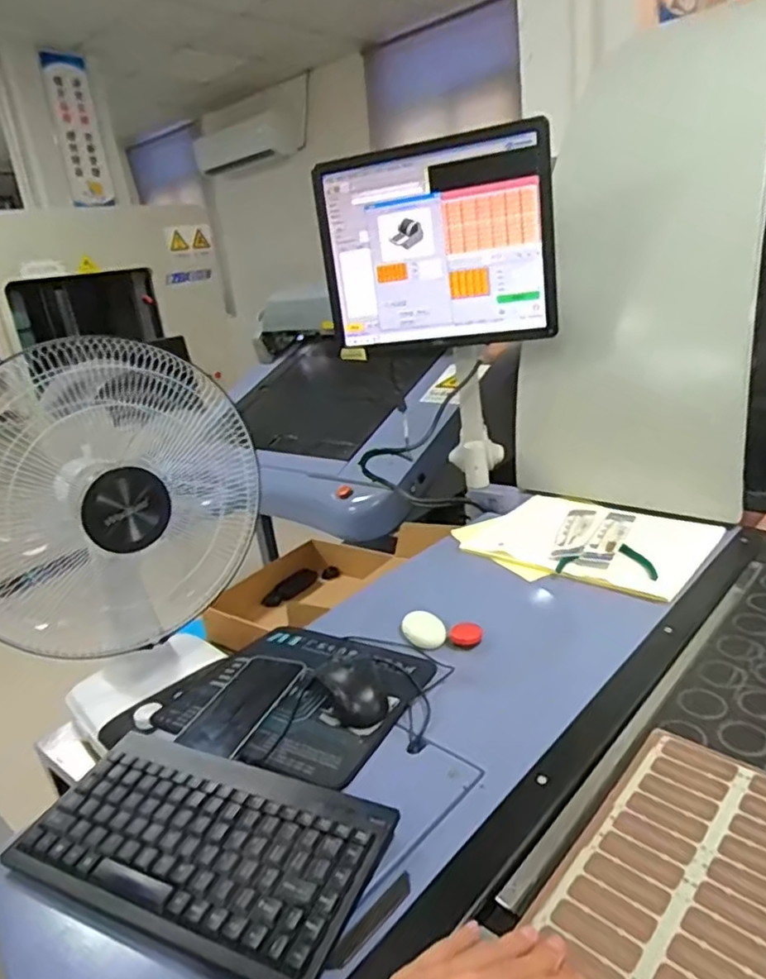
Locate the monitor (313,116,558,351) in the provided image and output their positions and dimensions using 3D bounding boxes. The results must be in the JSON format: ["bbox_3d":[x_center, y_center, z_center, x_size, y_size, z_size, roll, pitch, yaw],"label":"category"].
[{"bbox_3d":[0.083,-0.397,1.055,0.389,0.303,0.062,0,21,20],"label":"monitor"}]

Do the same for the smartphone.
[{"bbox_3d":[-0.151,0.228,0.691,0.079,0.014,0.154,3,20,24],"label":"smartphone"}]

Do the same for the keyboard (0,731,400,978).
[{"bbox_3d":[-0.148,0.281,0.515,0.285,0.030,0.149,4,21,26],"label":"keyboard"}]

